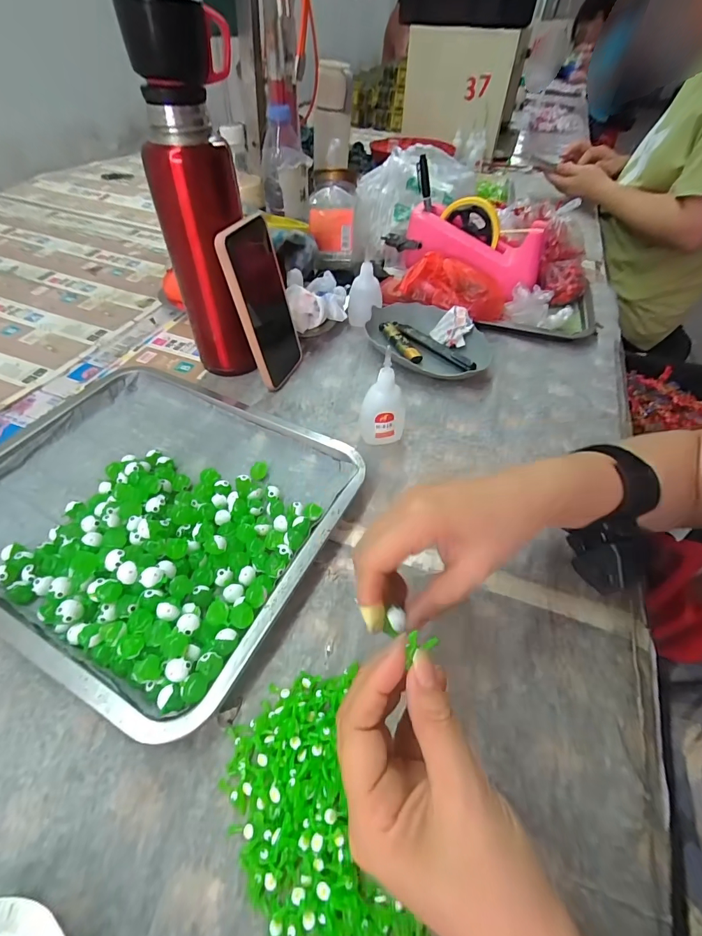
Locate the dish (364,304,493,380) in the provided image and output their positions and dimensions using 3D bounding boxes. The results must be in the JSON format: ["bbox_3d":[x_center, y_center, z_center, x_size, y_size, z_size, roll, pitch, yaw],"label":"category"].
[{"bbox_3d":[0.095,-0.161,0.515,0.160,0.030,0.116,21,52,14],"label":"dish"}]

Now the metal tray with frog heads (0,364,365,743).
[{"bbox_3d":[-0.174,0.023,0.342,0.309,0.032,0.256,22,52,16],"label":"metal tray with frog heads"}]

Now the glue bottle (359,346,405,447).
[{"bbox_3d":[0.032,-0.068,0.389,0.042,0.092,0.039,4,50,1],"label":"glue bottle"}]

